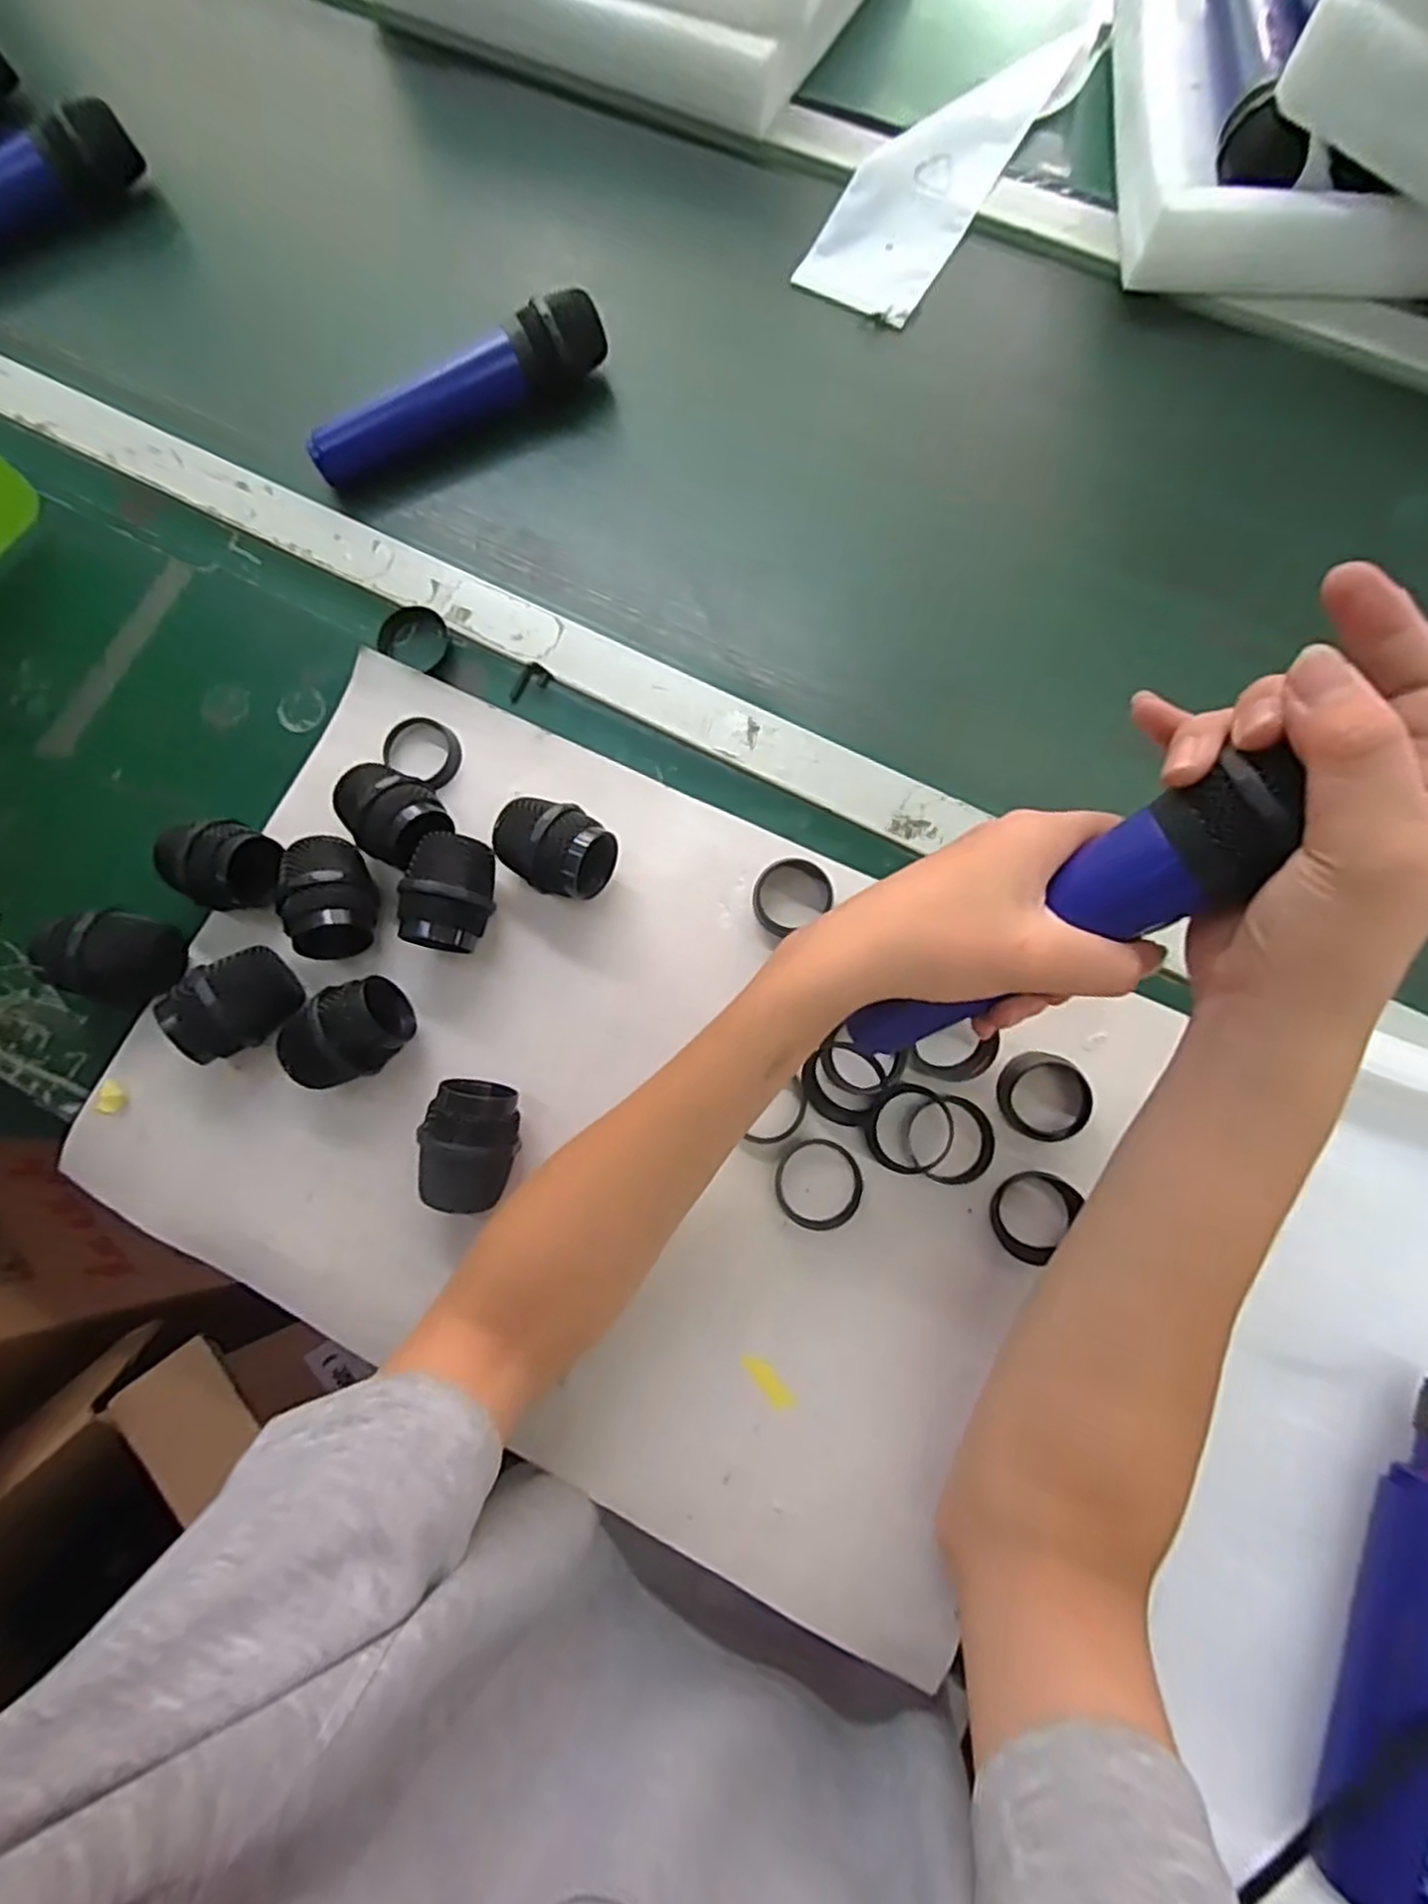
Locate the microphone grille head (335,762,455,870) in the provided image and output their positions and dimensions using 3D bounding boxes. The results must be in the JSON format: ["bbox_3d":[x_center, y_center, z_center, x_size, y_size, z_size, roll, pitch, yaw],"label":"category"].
[{"bbox_3d":[-0.174,-0.074,0.409,0.061,0.042,0.045,40,81,8],"label":"microphone grille head"}]

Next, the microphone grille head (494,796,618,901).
[{"bbox_3d":[-0.086,-0.056,0.403,0.060,0.046,0.046,36,81,9],"label":"microphone grille head"}]

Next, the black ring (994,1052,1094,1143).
[{"bbox_3d":[0.168,0.074,0.382,0.044,0.012,0.043,0,78,2],"label":"black ring"}]

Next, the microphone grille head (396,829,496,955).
[{"bbox_3d":[-0.137,-0.030,0.397,0.042,0.044,0.060,9,78,4],"label":"microphone grille head"}]

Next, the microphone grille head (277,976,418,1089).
[{"bbox_3d":[-0.189,0.043,0.387,0.060,0.045,0.044,-18,77,-2],"label":"microphone grille head"}]

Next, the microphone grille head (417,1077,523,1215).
[{"bbox_3d":[-0.121,0.096,0.374,0.044,0.042,0.061,13,78,5],"label":"microphone grille head"}]

